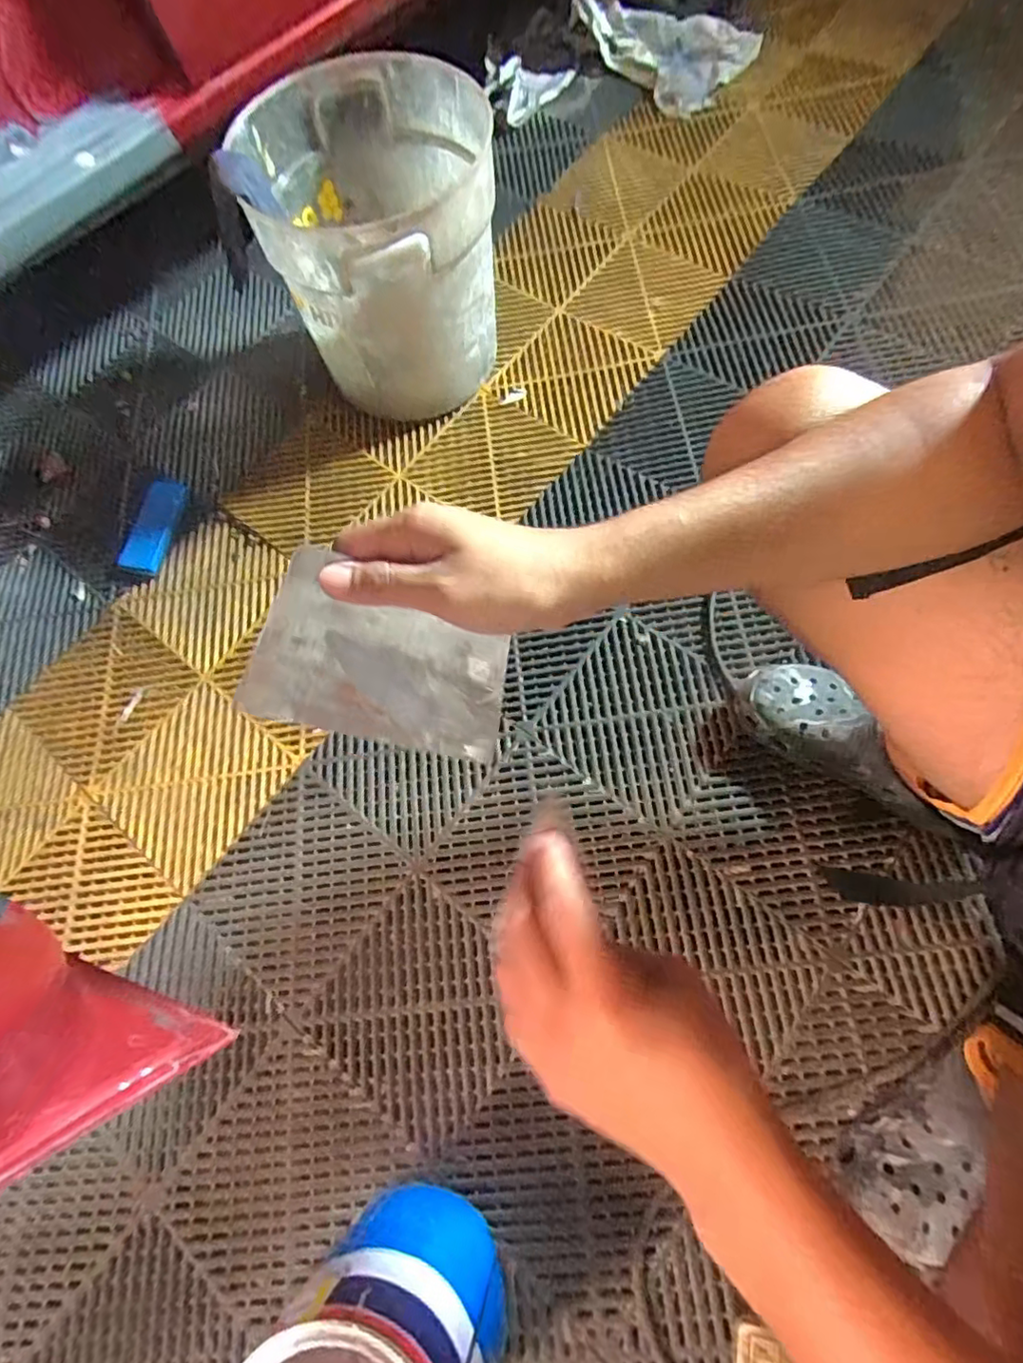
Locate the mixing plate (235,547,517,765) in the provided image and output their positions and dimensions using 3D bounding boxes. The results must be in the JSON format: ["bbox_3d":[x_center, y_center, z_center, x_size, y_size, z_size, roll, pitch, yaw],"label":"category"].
[{"bbox_3d":[-0.065,-0.009,0.321,0.135,0.004,0.091,15,110,-15],"label":"mixing plate"}]

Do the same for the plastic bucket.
[{"bbox_3d":[-0.163,-0.549,0.786,0.275,0.305,0.276,-2,69,5],"label":"plastic bucket"}]

